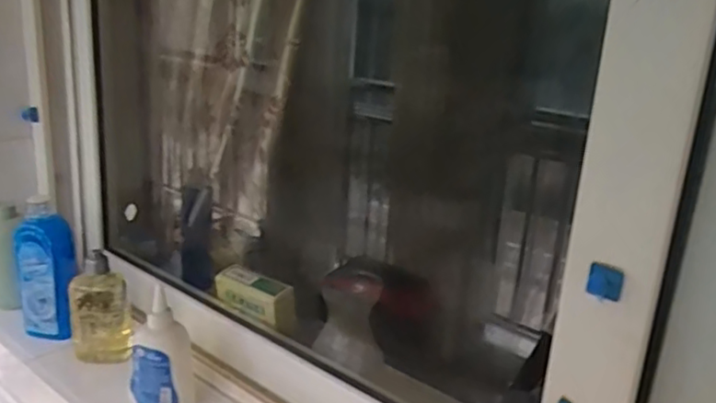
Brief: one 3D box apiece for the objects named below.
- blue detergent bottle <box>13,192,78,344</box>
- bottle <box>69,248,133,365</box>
[{"bbox_3d":[-0.402,0.083,0.820,0.070,0.176,0.067,-4,19,-25],"label":"blue detergent bottle"},{"bbox_3d":[-0.316,0.129,0.785,0.067,0.138,0.040,-4,19,-25],"label":"bottle"}]

